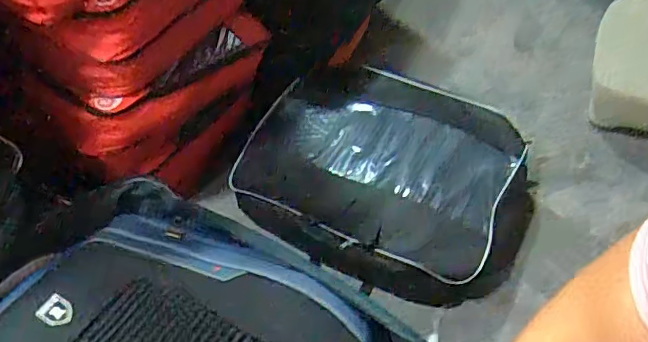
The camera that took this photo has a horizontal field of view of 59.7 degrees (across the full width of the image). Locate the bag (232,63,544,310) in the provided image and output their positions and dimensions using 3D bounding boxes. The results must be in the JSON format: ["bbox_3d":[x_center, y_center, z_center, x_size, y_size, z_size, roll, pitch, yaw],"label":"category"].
[{"bbox_3d":[0.182,0.005,1.484,0.694,0.186,0.570,27,56,16],"label":"bag"}]

